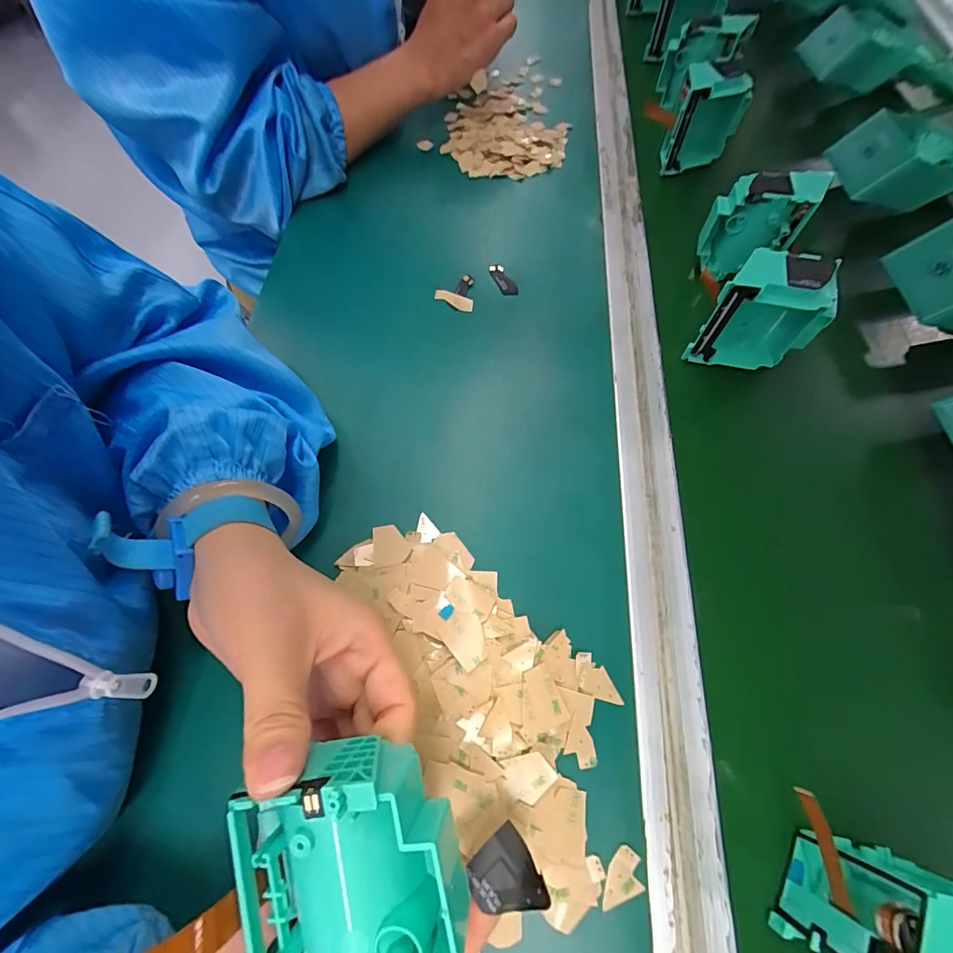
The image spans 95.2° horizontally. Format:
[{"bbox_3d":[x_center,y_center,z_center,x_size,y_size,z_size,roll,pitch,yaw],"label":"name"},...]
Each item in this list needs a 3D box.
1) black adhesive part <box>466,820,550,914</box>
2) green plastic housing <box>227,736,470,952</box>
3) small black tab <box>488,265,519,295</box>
[{"bbox_3d":[0.011,0.165,0.178,0.027,0.010,0.028,-32,68,-13],"label":"black adhesive part"},{"bbox_3d":[-0.037,0.128,0.141,0.064,0.032,0.076,-14,84,8],"label":"green plastic housing"},{"bbox_3d":[0.023,-0.171,0.382,0.013,0.008,0.040,-25,66,-6],"label":"small black tab"}]

